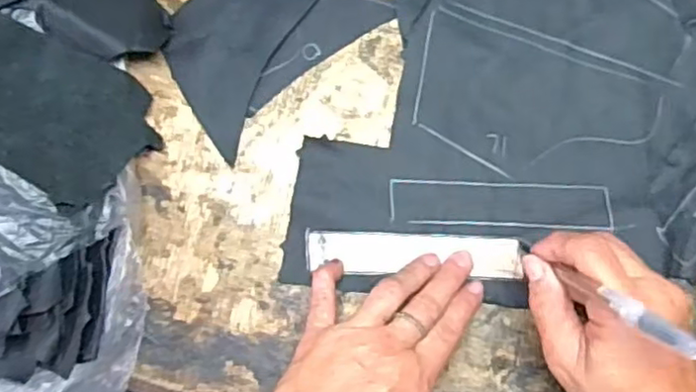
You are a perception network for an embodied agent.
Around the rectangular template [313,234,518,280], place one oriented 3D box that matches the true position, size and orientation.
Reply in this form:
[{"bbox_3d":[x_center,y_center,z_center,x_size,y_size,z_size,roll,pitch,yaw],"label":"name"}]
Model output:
[{"bbox_3d":[0.038,0.034,0.391,0.121,0.004,0.024,2,75,4],"label":"rectangular template"}]

